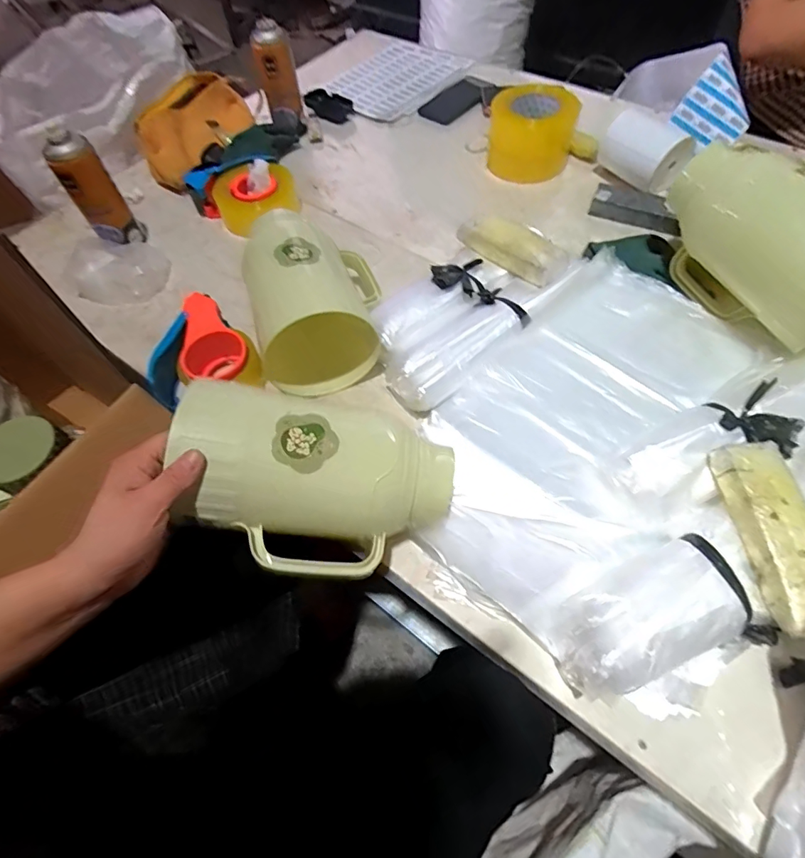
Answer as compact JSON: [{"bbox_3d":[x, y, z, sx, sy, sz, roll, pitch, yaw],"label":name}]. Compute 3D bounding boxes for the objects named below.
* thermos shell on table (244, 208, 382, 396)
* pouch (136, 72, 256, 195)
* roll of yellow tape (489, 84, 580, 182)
[{"bbox_3d":[-0.118,-0.178,0.624,0.151,0.146,0.237,-16,60,-6],"label":"thermos shell on table"},{"bbox_3d":[-0.381,-0.554,0.888,0.097,0.116,0.219,33,67,20],"label":"pouch"},{"bbox_3d":[0.216,-0.498,0.805,0.141,0.102,0.116,12,61,10],"label":"roll of yellow tape"}]

